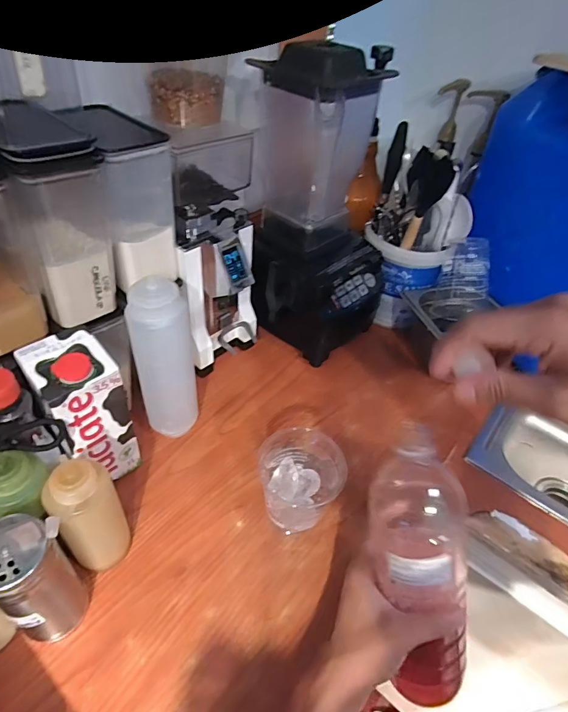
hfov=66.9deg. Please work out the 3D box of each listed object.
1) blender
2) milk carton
[{"bbox_3d":[0.061,-0.208,0.669,0.182,0.429,0.167,34,50,25],"label":"blender"},{"bbox_3d":[-0.230,0.075,0.506,0.076,0.206,0.074,35,50,26],"label":"milk carton"}]

